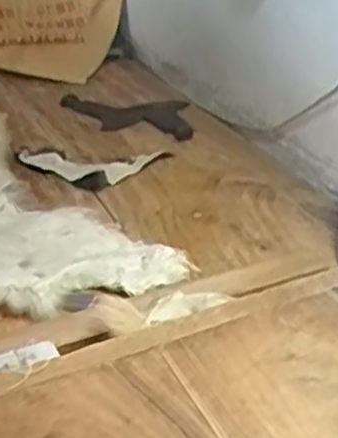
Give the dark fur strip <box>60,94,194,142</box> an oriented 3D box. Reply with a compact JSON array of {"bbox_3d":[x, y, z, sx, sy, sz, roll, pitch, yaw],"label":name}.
[{"bbox_3d":[-0.074,-0.175,1.273,0.226,0.020,0.152,-2,31,3],"label":"dark fur strip"}]

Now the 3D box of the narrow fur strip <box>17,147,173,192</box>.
[{"bbox_3d":[-0.106,-0.082,1.098,0.224,0.019,0.116,-6,31,-4],"label":"narrow fur strip"}]

